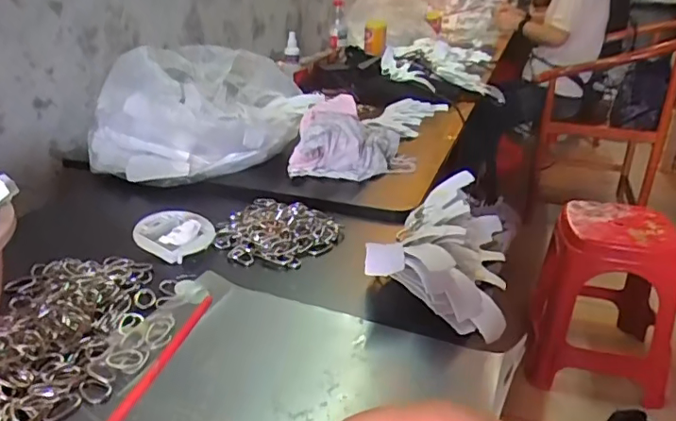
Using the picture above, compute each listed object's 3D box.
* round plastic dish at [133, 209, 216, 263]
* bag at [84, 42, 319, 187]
[{"bbox_3d":[-0.190,0.026,0.615,0.070,0.030,0.076,11,27,20],"label":"round plastic dish"},{"bbox_3d":[-0.211,-0.160,0.840,0.293,0.152,0.257,6,26,11],"label":"bag"}]

